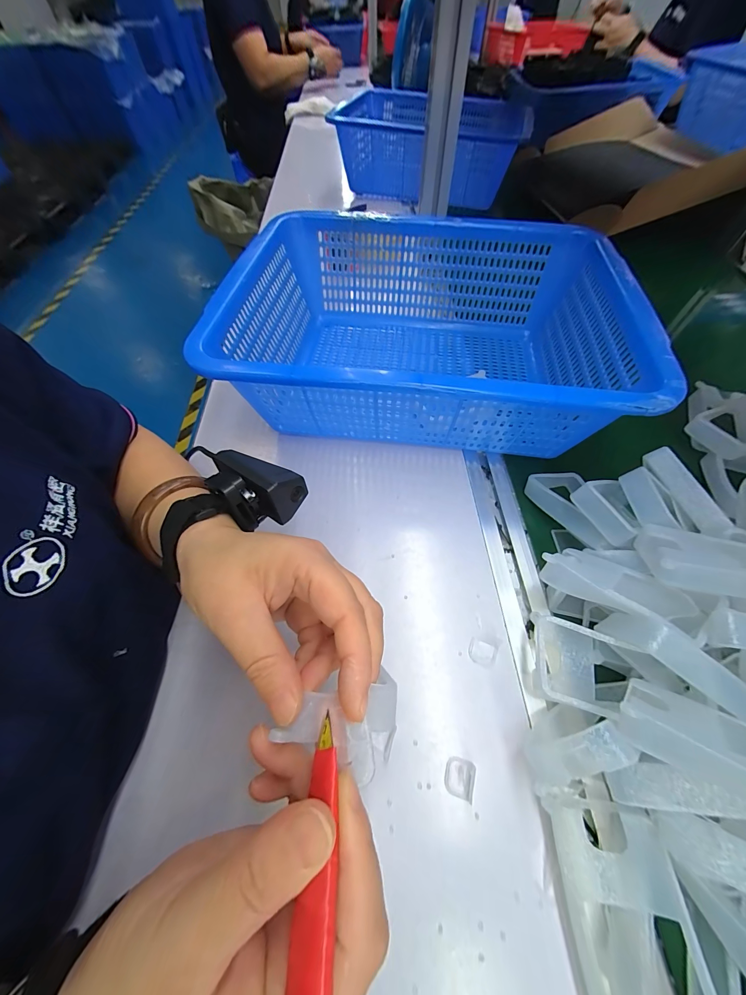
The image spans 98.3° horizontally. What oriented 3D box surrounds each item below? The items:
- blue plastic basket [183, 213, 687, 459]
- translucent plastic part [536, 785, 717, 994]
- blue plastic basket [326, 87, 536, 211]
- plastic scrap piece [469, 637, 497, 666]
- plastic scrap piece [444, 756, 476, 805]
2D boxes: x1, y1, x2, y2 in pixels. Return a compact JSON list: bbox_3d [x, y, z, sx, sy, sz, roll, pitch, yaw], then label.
[{"bbox_3d":[0.051,-0.177,0.355,0.378,0.117,0.299,8,60,4],"label":"blue plastic basket"},{"bbox_3d":[0.132,0.221,0.169,0.055,0.026,0.100,-18,55,21],"label":"translucent plastic part"},{"bbox_3d":[0.128,-0.778,0.718,0.400,0.111,0.299,19,61,12],"label":"blue plastic basket"},{"bbox_3d":[0.084,0.119,0.246,0.019,0.004,0.016,20,62,11],"label":"plastic scrap piece"},{"bbox_3d":[0.057,0.182,0.209,0.018,0.004,0.021,14,61,8],"label":"plastic scrap piece"}]

